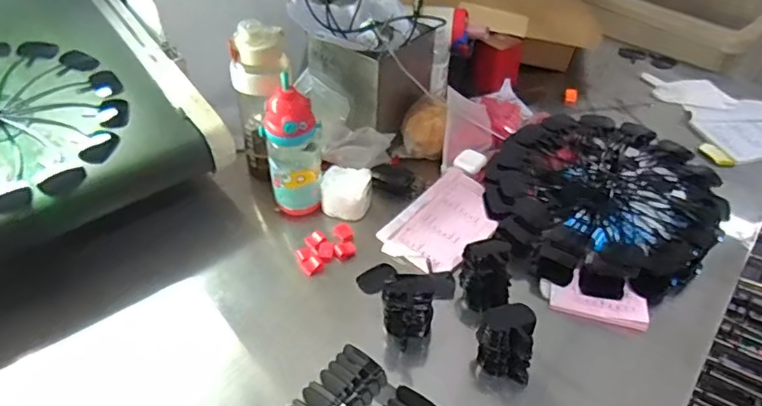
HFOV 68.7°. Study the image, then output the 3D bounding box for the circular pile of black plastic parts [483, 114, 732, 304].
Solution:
[{"bbox_3d":[0.342,-0.014,0.860,0.324,0.047,0.351,1,44,-1],"label":"circular pile of black plastic parts"}]

